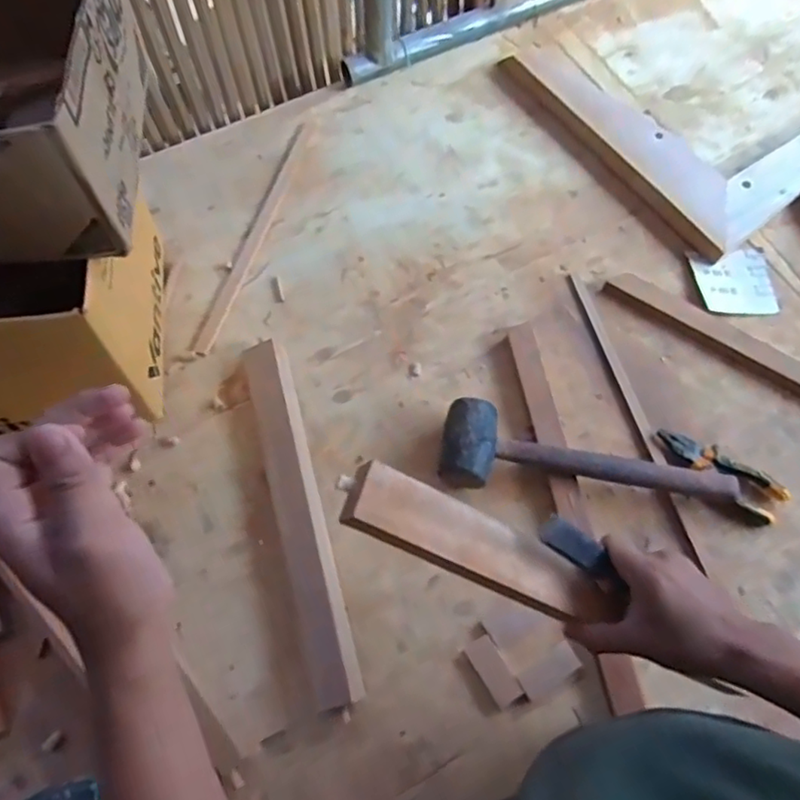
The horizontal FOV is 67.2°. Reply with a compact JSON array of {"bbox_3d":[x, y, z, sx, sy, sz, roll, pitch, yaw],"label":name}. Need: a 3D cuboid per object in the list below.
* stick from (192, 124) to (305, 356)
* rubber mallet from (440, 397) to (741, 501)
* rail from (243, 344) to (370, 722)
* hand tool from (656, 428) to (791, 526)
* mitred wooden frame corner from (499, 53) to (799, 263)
[{"bbox_3d":[-0.204,-0.233,0.841,0.024,0.014,0.386,16,67,5],"label":"stick"},{"bbox_3d":[0.213,0.070,0.695,0.337,0.054,0.098,8,67,1],"label":"rubber mallet"},{"bbox_3d":[-0.115,0.120,0.674,0.051,0.032,0.410,-14,68,-8],"label":"rail"},{"bbox_3d":[0.381,0.082,0.716,0.156,0.012,0.058,40,71,14],"label":"hand tool"},{"bbox_3d":[0.492,-0.500,0.944,0.492,0.057,0.455,-35,73,-15],"label":"mitred wooden frame corner"}]

